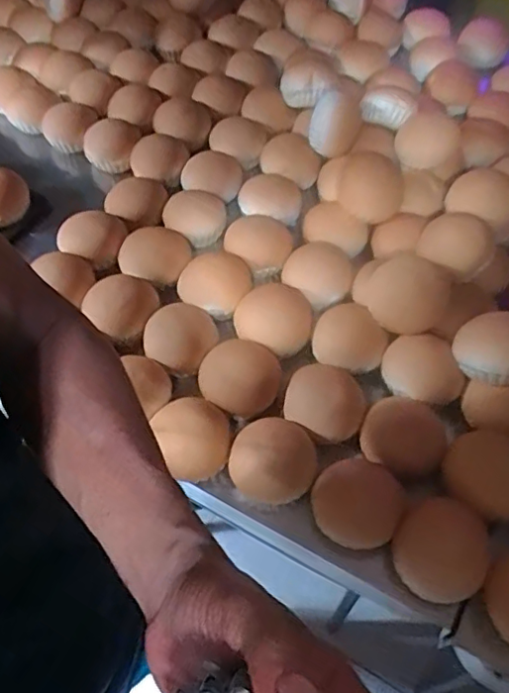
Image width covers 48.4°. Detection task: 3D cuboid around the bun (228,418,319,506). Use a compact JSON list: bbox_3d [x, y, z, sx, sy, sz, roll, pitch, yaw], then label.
[{"bbox_3d":[0.024,0.122,0.600,0.083,0.054,0.084,-1,57,1],"label":"bun"}]

